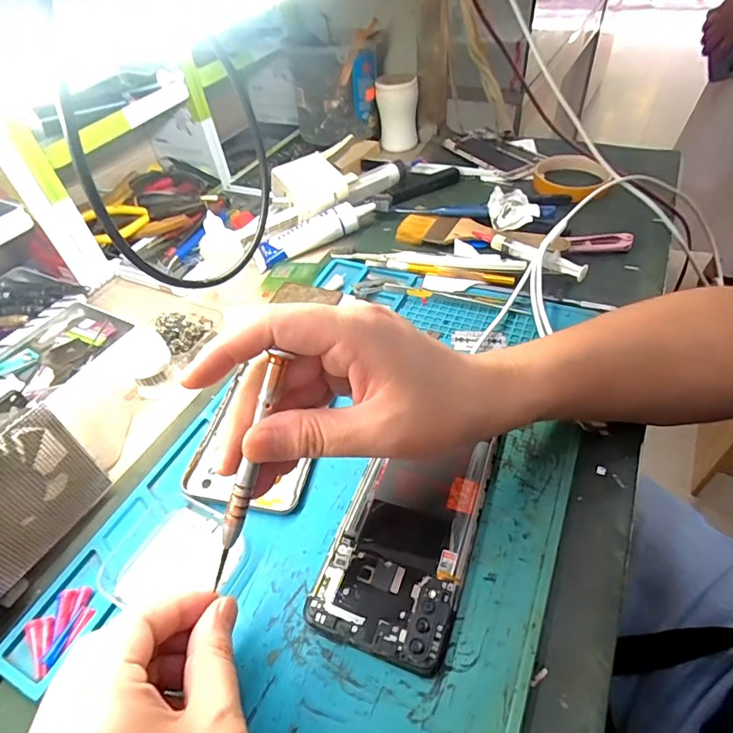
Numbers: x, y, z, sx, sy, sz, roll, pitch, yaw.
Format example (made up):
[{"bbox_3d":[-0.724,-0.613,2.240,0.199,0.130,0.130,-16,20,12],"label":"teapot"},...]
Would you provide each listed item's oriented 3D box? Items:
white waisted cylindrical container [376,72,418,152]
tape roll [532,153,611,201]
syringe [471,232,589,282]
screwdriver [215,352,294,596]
[{"bbox_3d":[0.042,-0.348,0.627,0.054,0.075,0.060,-3,47,3],"label":"white waisted cylindrical container"},{"bbox_3d":[0.227,-0.213,0.518,0.075,0.021,0.094,12,50,17],"label":"tape roll"},{"bbox_3d":[0.147,-0.105,0.426,0.013,0.015,0.113,-36,54,-25],"label":"syringe"},{"bbox_3d":[-0.052,0.045,0.206,0.007,0.107,0.006,20,8,22],"label":"screwdriver"}]

